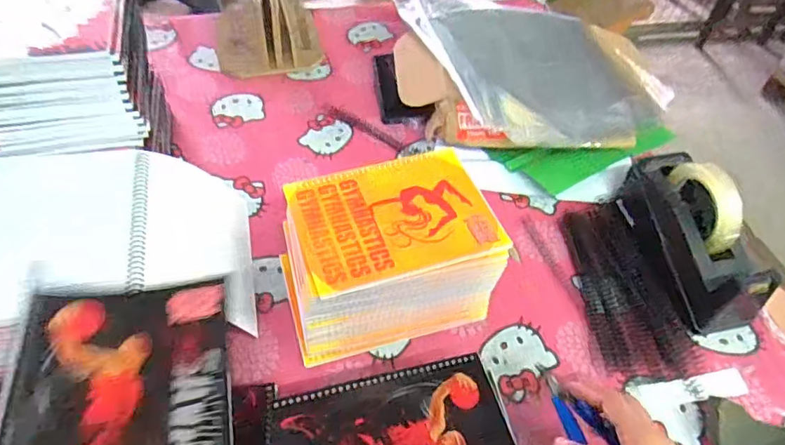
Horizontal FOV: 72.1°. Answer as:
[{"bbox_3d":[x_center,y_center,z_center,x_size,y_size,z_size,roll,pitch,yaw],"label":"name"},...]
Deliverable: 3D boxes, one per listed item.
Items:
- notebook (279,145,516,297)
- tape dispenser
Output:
[{"bbox_3d":[0.001,-0.008,0.561,0.198,0.008,0.148,-14,53,-15],"label":"notebook"},{"bbox_3d":[0.348,0.007,0.621,0.085,0.120,0.199,-13,52,-14],"label":"tape dispenser"}]

